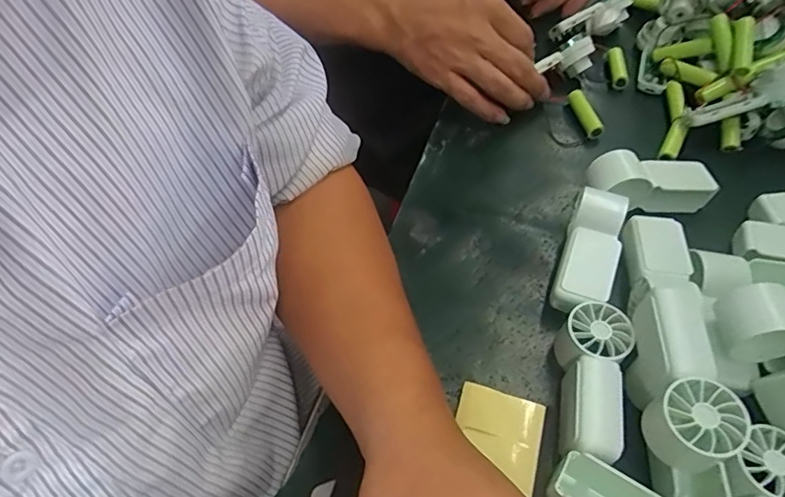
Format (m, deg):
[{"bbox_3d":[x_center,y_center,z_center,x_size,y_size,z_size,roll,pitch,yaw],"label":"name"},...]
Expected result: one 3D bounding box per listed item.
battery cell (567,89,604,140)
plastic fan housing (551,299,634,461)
[{"bbox_3d":[0.176,-0.123,0.478,0.014,0.012,0.051,-16,66,-7],"label":"battery cell"},{"bbox_3d":[0.114,0.078,0.308,0.041,0.029,0.093,18,56,9],"label":"plastic fan housing"}]

